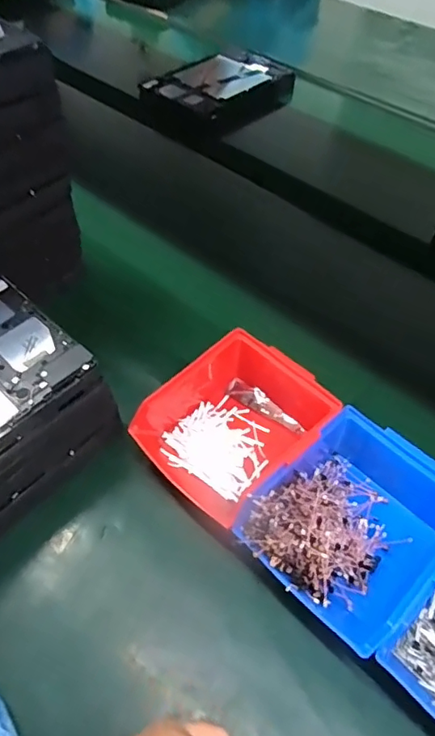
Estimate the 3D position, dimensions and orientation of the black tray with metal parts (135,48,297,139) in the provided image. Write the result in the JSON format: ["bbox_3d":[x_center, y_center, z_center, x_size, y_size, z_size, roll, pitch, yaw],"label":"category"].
[{"bbox_3d":[0.004,-0.474,0.896,0.178,0.043,0.253,34,57,21],"label":"black tray with metal parts"}]

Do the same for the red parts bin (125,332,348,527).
[{"bbox_3d":[0.019,0.043,0.452,0.132,0.065,0.158,39,59,24],"label":"red parts bin"}]

